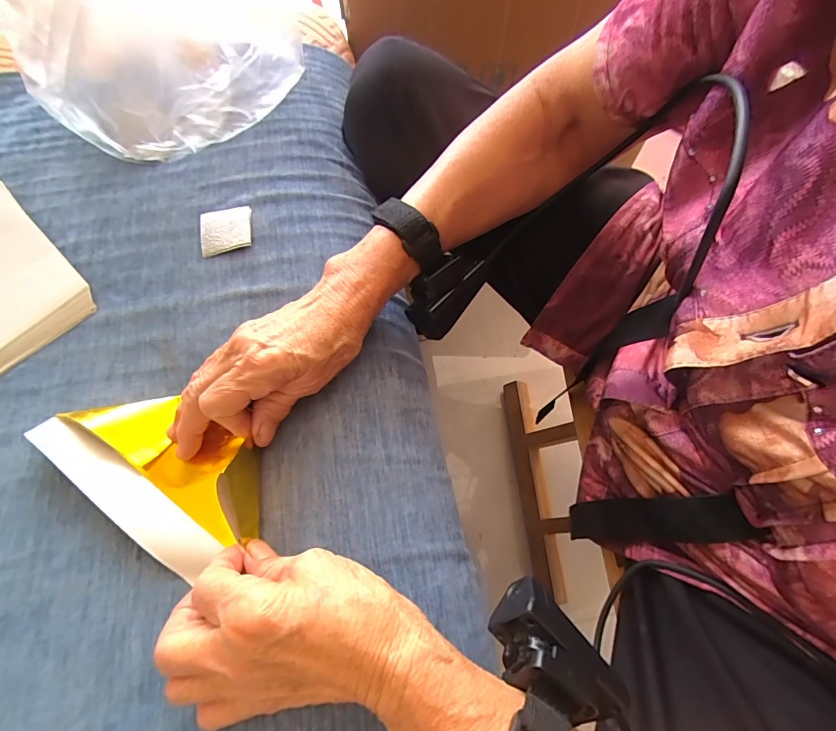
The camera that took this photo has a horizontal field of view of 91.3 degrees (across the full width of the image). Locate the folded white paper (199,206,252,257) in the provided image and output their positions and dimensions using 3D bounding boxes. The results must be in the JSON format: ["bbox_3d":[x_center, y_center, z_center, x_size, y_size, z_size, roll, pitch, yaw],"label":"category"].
[{"bbox_3d":[-0.165,-0.117,0.351,0.044,0.007,0.043,-11,67,-4],"label":"folded white paper"}]

